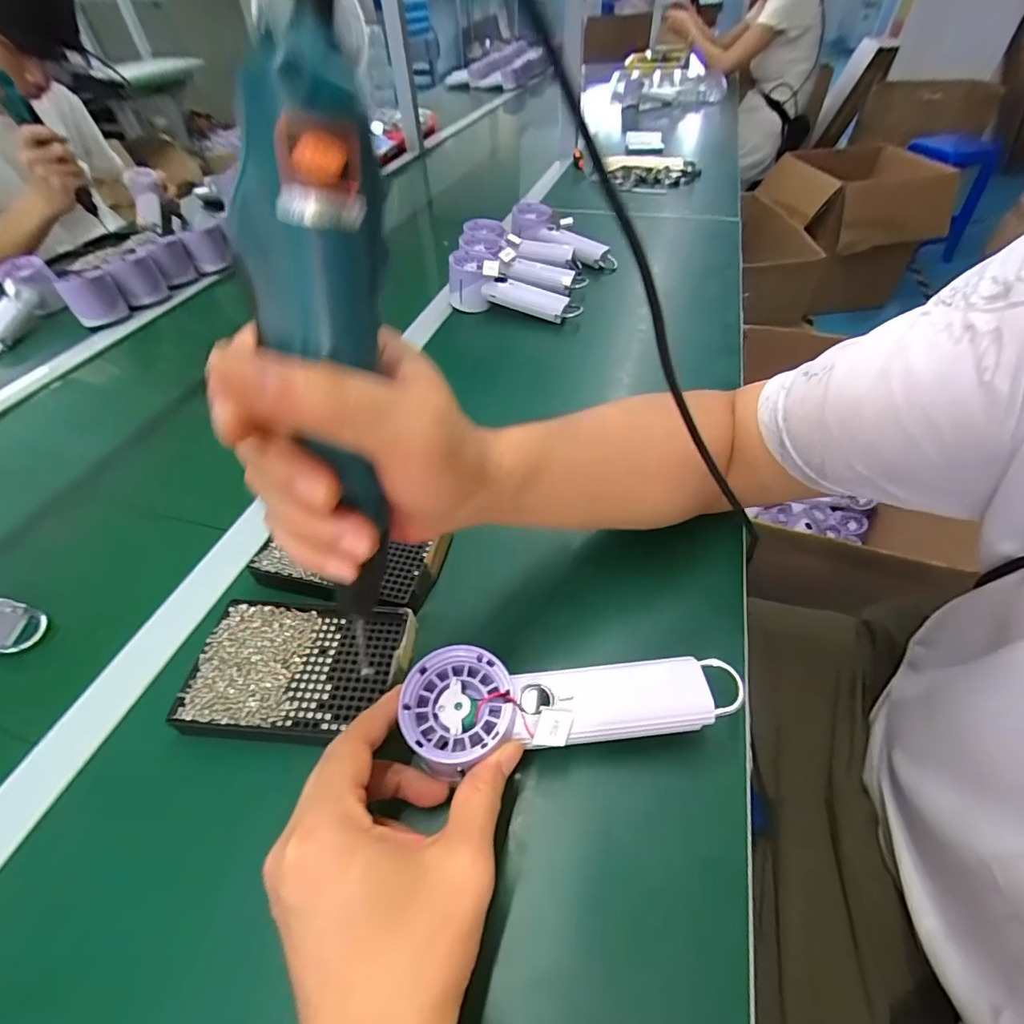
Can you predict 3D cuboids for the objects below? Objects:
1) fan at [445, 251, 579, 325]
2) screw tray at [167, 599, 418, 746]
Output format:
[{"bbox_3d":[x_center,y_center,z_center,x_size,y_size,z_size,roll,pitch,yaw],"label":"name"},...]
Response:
[{"bbox_3d":[0.003,-0.305,0.650,0.192,0.066,0.058,20,53,19],"label":"fan"},{"bbox_3d":[-0.141,0.108,0.318,0.138,0.021,0.089,1,49,3],"label":"screw tray"}]

